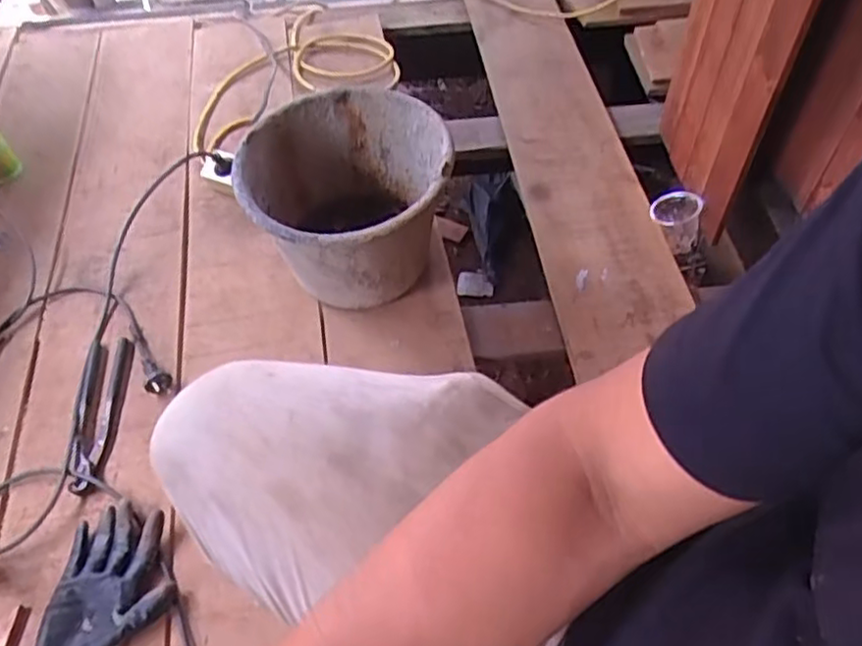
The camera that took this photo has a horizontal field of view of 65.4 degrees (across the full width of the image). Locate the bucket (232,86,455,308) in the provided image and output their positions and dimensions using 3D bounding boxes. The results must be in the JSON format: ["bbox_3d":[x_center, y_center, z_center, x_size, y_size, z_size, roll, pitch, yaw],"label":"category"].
[{"bbox_3d":[-0.111,-0.162,0.910,0.257,0.188,0.281,-1,53,2],"label":"bucket"}]

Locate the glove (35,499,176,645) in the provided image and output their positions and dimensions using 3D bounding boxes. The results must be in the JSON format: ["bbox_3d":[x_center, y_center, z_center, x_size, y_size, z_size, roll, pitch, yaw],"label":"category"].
[{"bbox_3d":[-0.339,0.297,0.702,0.132,0.029,0.212,6,54,7],"label":"glove"}]

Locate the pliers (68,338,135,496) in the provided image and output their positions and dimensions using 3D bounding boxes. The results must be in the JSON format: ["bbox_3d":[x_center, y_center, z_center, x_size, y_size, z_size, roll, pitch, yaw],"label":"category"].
[{"bbox_3d":[-0.420,0.110,0.852,0.057,0.014,0.216,-8,53,-3],"label":"pliers"}]

